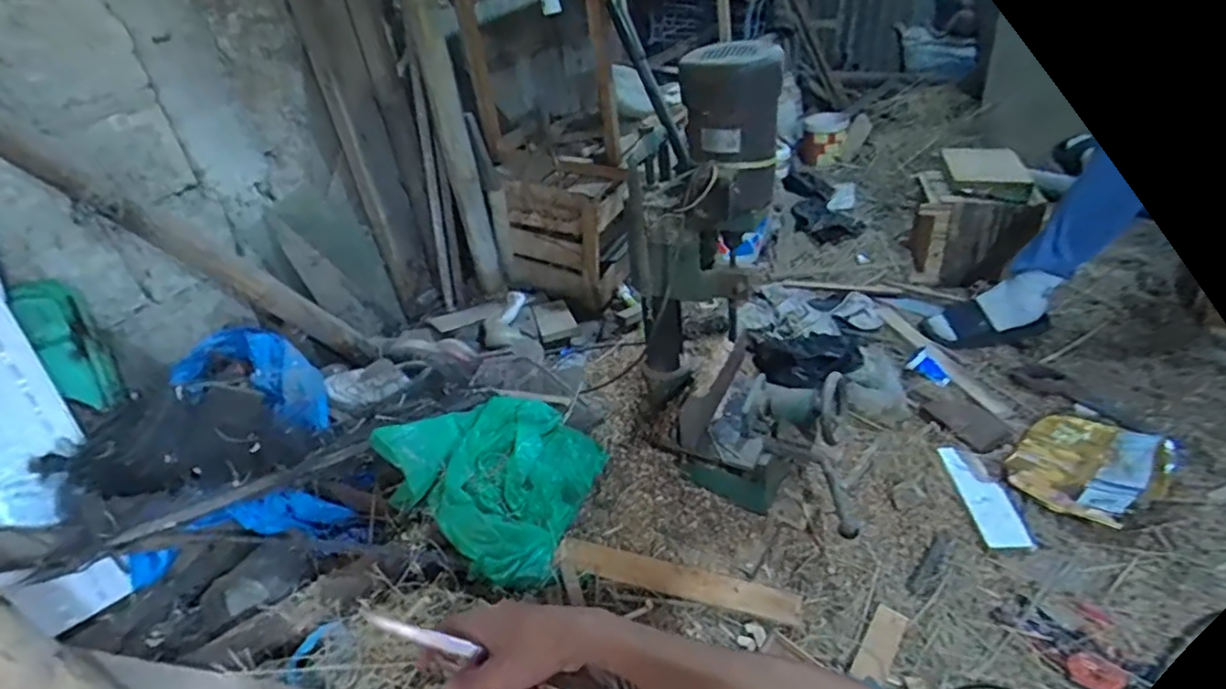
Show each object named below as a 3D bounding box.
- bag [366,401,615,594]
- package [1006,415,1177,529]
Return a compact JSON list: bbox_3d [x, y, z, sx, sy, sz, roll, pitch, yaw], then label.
[{"bbox_3d":[-0.190,0.218,1.097,0.287,0.201,0.310,17,43,31],"label":"bag"},{"bbox_3d":[0.904,0.219,1.184,0.313,0.040,0.224,-33,43,-31],"label":"package"}]

